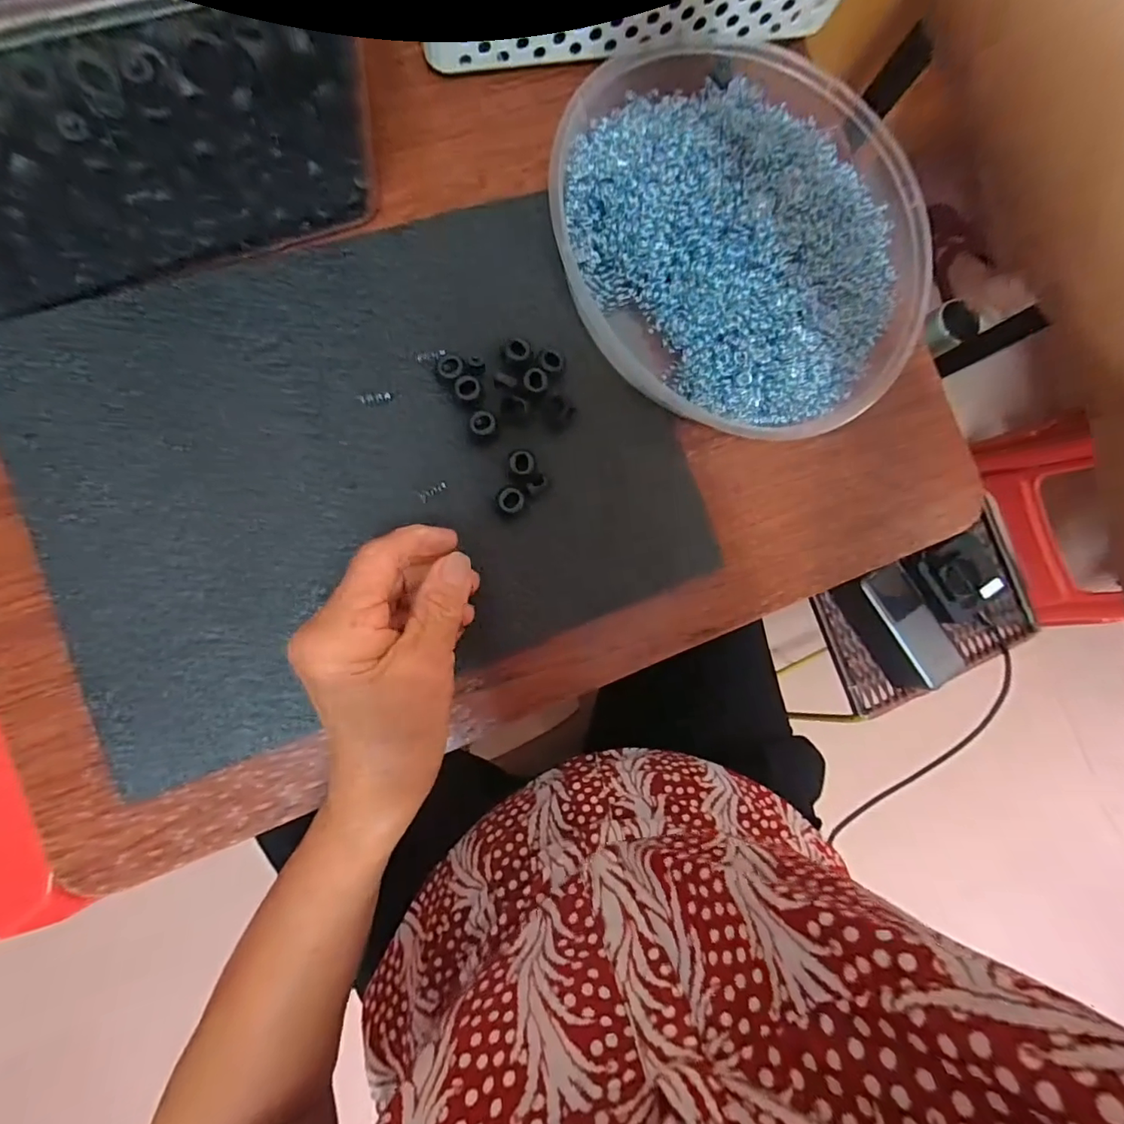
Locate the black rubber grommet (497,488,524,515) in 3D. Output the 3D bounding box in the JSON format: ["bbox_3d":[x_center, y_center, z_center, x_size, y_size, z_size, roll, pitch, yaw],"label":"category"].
[{"bbox_3d":[-0.028,-0.033,0.285,0.015,0.006,0.014,1,86,-9],"label":"black rubber grommet"}]

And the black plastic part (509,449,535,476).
[{"bbox_3d":[-0.022,-0.055,0.287,0.014,0.005,0.014,1,86,-9],"label":"black plastic part"}]

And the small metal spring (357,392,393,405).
[{"bbox_3d":[-0.102,-0.090,0.285,0.017,0.004,0.006,-8,89,-7],"label":"small metal spring"}]

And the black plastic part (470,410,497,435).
[{"bbox_3d":[-0.043,-0.076,0.286,0.014,0.004,0.013,0,88,-7],"label":"black plastic part"}]

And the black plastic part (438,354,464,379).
[{"bbox_3d":[-0.061,-0.107,0.285,0.014,0.004,0.014,0,88,-7],"label":"black plastic part"}]

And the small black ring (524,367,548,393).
[{"bbox_3d":[-0.014,-0.102,0.291,0.013,0.004,0.014,0,88,-7],"label":"small black ring"}]

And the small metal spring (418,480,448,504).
[{"bbox_3d":[-0.070,-0.039,0.283,0.016,0.004,0.007,-32,92,-7],"label":"small metal spring"}]

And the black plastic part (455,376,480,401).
[{"bbox_3d":[-0.052,-0.096,0.285,0.013,0.004,0.013,1,86,-9],"label":"black plastic part"}]

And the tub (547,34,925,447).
[{"bbox_3d":[0.111,-0.193,0.307,0.231,0.055,0.210,0,88,-7],"label":"tub"}]

